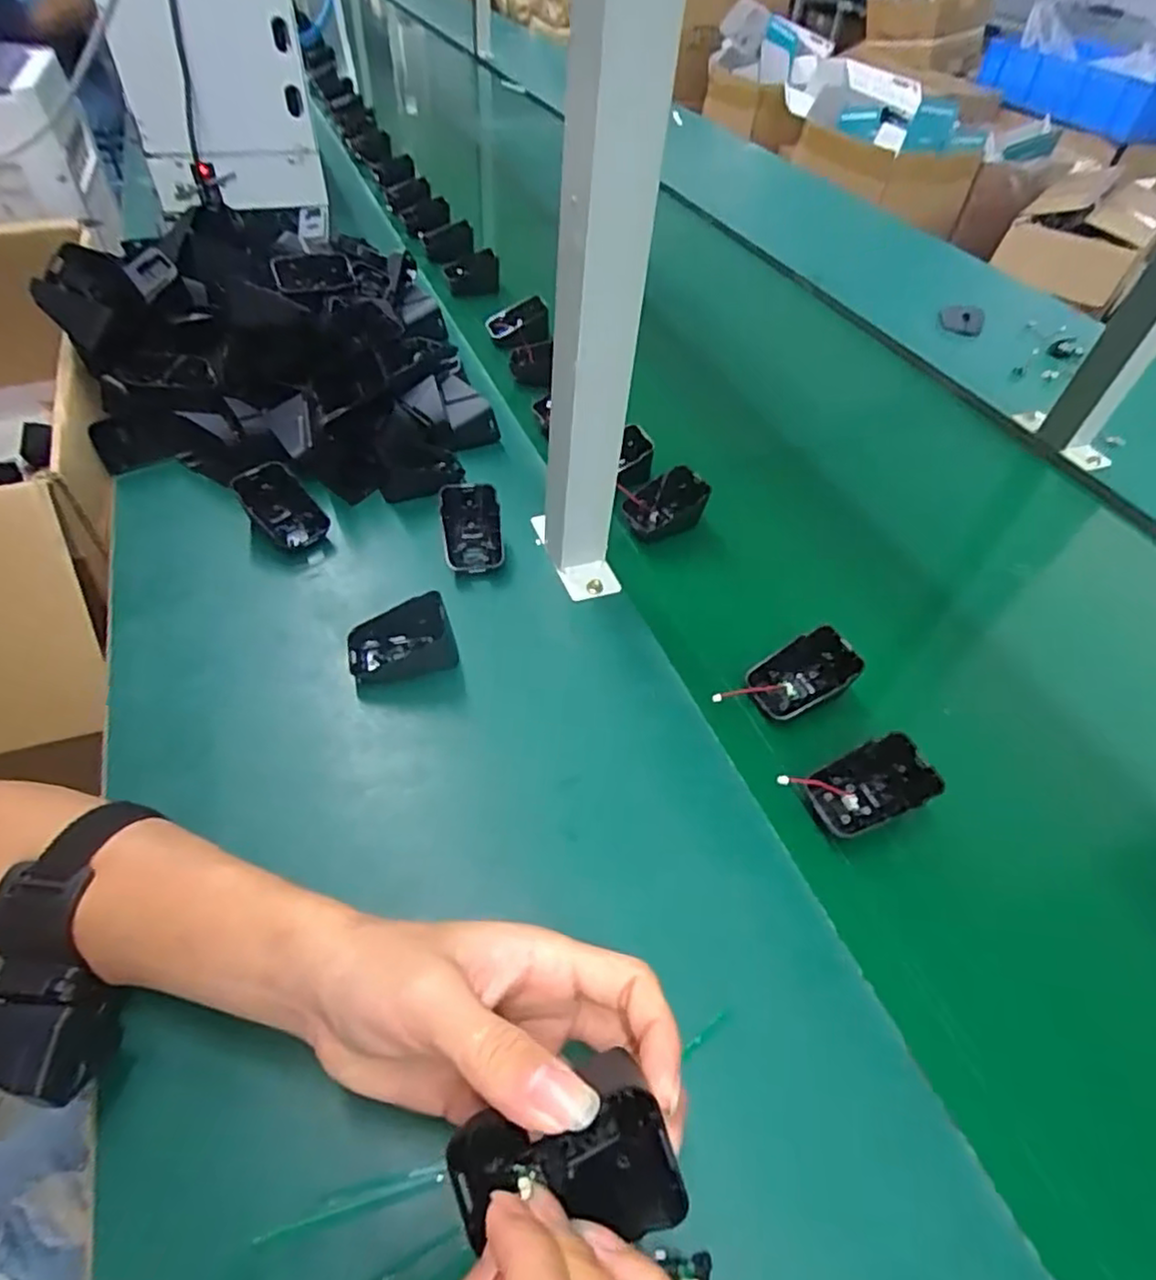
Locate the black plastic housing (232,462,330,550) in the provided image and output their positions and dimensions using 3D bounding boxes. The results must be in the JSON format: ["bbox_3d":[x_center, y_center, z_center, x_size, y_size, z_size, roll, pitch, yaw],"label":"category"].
[{"bbox_3d":[-0.232,-0.102,0.535,0.045,0.016,0.070,-43,98,-16],"label":"black plastic housing"}]

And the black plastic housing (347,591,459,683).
[{"bbox_3d":[-0.121,0.003,0.462,0.071,0.041,0.046,-16,52,-17],"label":"black plastic housing"}]

